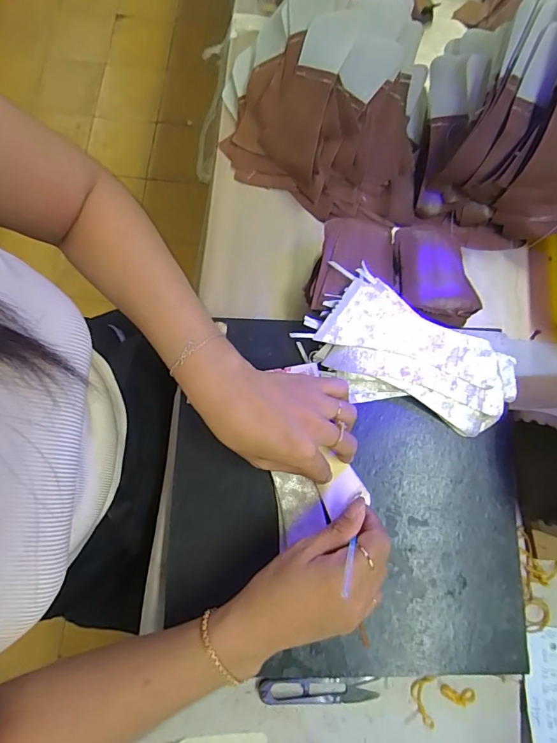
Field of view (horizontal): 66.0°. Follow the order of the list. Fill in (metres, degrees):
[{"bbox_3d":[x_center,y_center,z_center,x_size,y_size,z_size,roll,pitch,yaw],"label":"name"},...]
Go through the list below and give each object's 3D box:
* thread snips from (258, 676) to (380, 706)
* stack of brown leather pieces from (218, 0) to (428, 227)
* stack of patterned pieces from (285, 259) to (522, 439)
[{"bbox_3d":[0.034,0.272,0.363,0.099,0.007,0.022,0,78,0],"label":"thread snips"},{"bbox_3d":[0.044,-0.278,0.439,0.204,0.094,0.195,7,78,1],"label":"stack of brown leather pieces"},{"bbox_3d":[0.114,-0.010,0.382,0.195,0.048,0.093,28,80,5],"label":"stack of patterned pieces"}]

